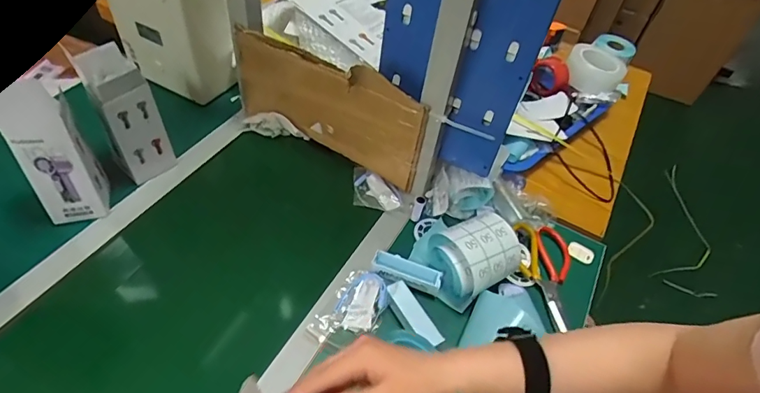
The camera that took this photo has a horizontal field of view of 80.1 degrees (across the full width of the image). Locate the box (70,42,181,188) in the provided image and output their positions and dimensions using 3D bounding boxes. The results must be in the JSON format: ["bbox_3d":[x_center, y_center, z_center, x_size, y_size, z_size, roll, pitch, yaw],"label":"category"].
[{"bbox_3d":[-0.383,-0.124,0.680,0.078,0.194,0.095,-31,58,-28],"label":"box"}]

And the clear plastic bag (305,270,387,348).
[{"bbox_3d":[-0.034,0.151,0.610,0.076,0.027,0.115,26,51,17],"label":"clear plastic bag"}]

